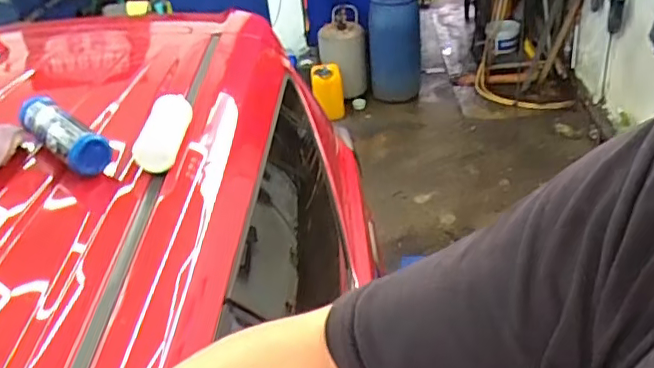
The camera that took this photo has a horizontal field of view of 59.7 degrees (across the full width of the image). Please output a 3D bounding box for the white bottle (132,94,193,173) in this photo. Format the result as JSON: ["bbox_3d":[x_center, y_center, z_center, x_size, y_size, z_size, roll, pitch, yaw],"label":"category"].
[{"bbox_3d":[-0.246,-0.085,0.879,0.068,0.050,0.158,-3,34,7],"label":"white bottle"}]

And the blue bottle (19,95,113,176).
[{"bbox_3d":[-0.403,-0.077,0.858,0.201,0.054,0.055,25,45,39],"label":"blue bottle"}]

